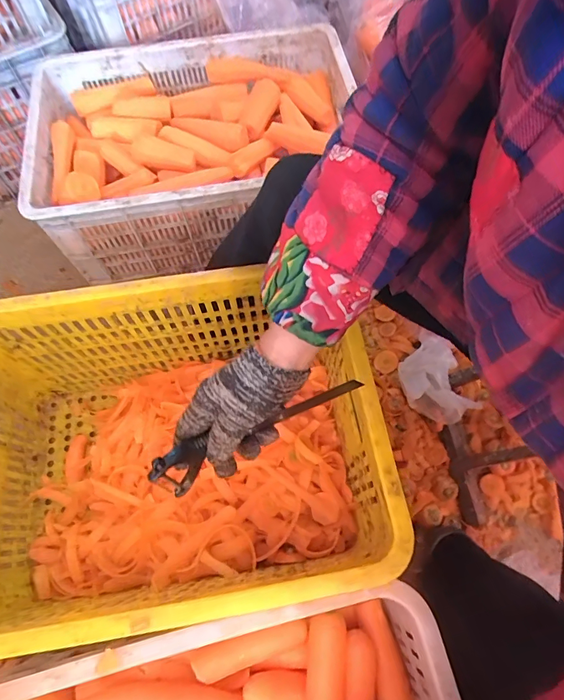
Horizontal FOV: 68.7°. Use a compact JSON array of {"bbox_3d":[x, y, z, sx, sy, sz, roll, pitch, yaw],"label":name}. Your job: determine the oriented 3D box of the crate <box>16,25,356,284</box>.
[{"bbox_3d":[-0.141,-0.346,0.740,0.520,0.191,0.349,-10,66,-3],"label":"crate"}]

